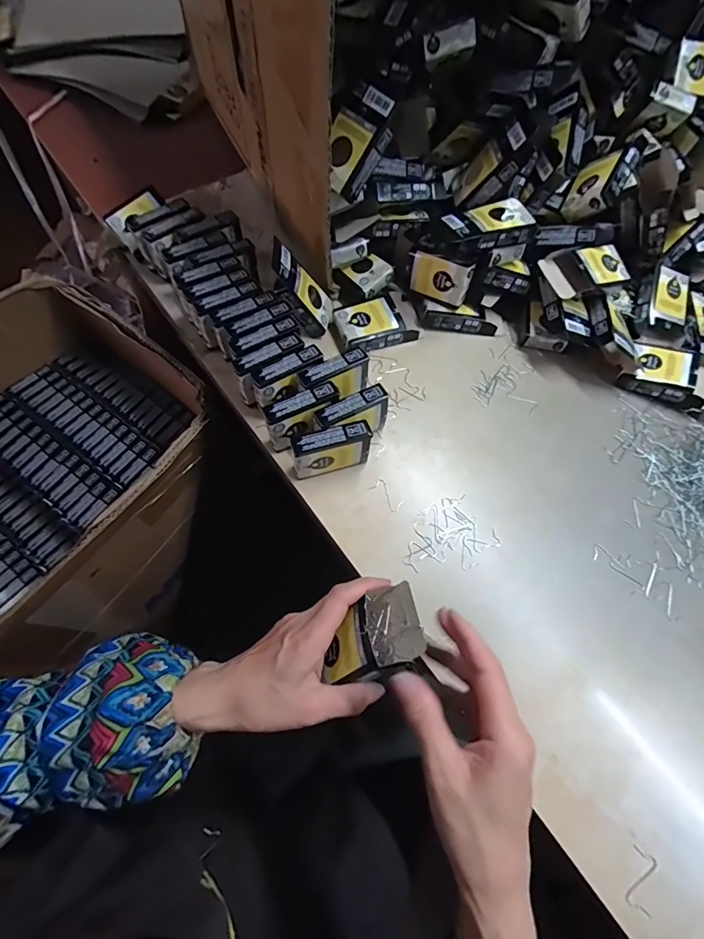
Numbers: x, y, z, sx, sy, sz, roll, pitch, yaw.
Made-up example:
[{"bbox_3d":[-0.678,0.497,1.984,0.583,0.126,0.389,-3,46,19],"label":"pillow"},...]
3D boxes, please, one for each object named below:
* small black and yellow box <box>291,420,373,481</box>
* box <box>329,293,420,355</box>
[{"bbox_3d":[-0.019,-0.015,0.395,0.072,0.057,0.018,-17,67,-10],"label":"small black and yellow box"},{"bbox_3d":[0.023,-0.166,0.488,0.085,0.029,0.059,-22,68,-12],"label":"box"}]

